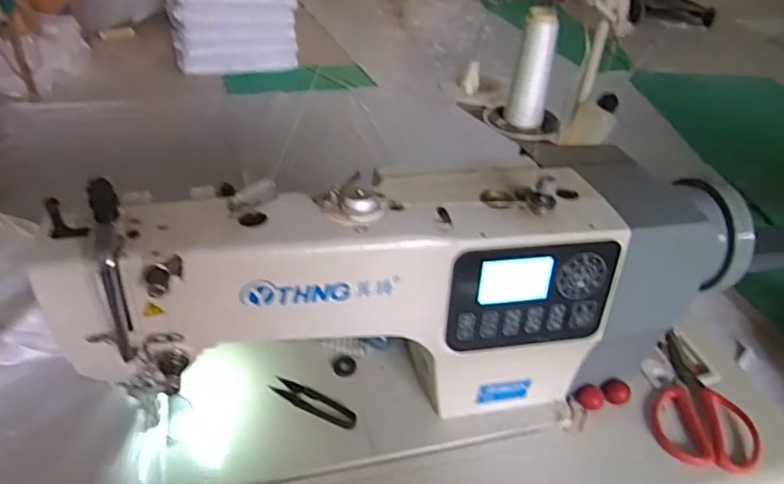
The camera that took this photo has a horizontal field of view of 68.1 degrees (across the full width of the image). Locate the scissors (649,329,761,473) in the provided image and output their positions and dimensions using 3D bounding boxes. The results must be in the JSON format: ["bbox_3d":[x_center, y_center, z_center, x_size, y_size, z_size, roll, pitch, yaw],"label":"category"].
[{"bbox_3d":[0.326,0.160,0.624,0.096,0.011,0.186,12,38,8],"label":"scissors"}]

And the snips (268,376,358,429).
[{"bbox_3d":[-0.078,0.162,0.587,0.095,0.008,0.024,22,41,20],"label":"snips"}]

